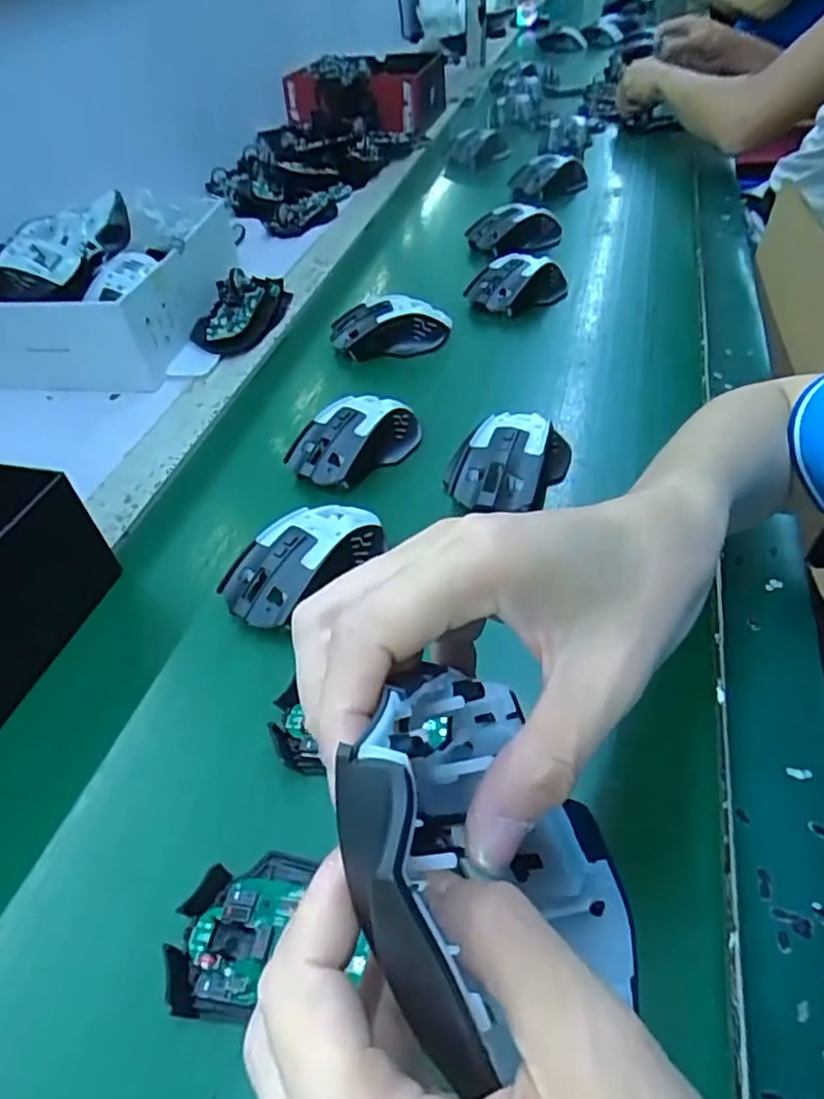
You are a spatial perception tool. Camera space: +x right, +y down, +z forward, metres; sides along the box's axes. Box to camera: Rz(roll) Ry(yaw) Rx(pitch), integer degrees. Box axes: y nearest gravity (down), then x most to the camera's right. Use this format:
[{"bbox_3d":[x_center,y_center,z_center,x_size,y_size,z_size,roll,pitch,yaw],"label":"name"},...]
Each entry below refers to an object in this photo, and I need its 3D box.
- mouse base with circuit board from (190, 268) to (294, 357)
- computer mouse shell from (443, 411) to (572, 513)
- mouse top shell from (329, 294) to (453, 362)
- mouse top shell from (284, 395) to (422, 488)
[{"bbox_3d":[-0.173,-0.253,0.689,0.075,0.041,0.154,10,48,17],"label":"mouse base with circuit board"},{"bbox_3d":[0.069,-0.066,0.478,0.070,0.037,0.103,25,54,28],"label":"computer mouse shell"},{"bbox_3d":[-0.019,-0.209,0.628,0.114,0.040,0.055,-8,45,-1],"label":"mouse top shell"},{"bbox_3d":[-0.041,-0.087,0.509,0.111,0.036,0.060,-35,51,-24],"label":"mouse top shell"}]

